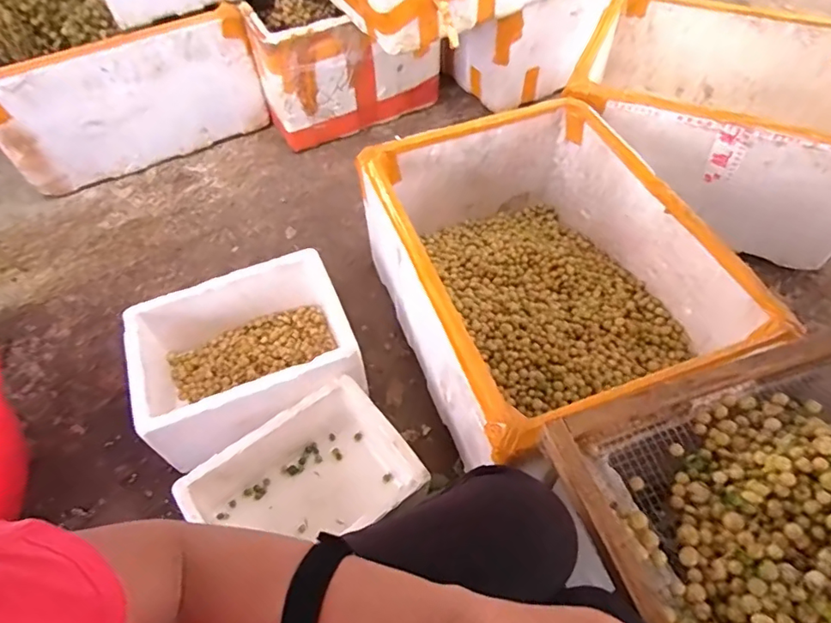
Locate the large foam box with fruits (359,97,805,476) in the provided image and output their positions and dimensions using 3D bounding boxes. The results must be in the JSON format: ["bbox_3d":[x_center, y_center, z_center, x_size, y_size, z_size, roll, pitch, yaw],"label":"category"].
[{"bbox_3d":[0.197,-0.059,0.865,0.424,0.238,0.543,-19,54,-11],"label":"large foam box with fruits"}]

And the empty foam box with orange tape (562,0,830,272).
[{"bbox_3d":[0.629,-0.409,1.111,0.548,0.259,0.426,18,56,16],"label":"empty foam box with orange tape"}]

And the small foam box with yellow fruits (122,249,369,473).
[{"bbox_3d":[-0.272,0.067,0.877,0.317,0.150,0.253,-20,55,-12],"label":"small foam box with yellow fruits"}]

